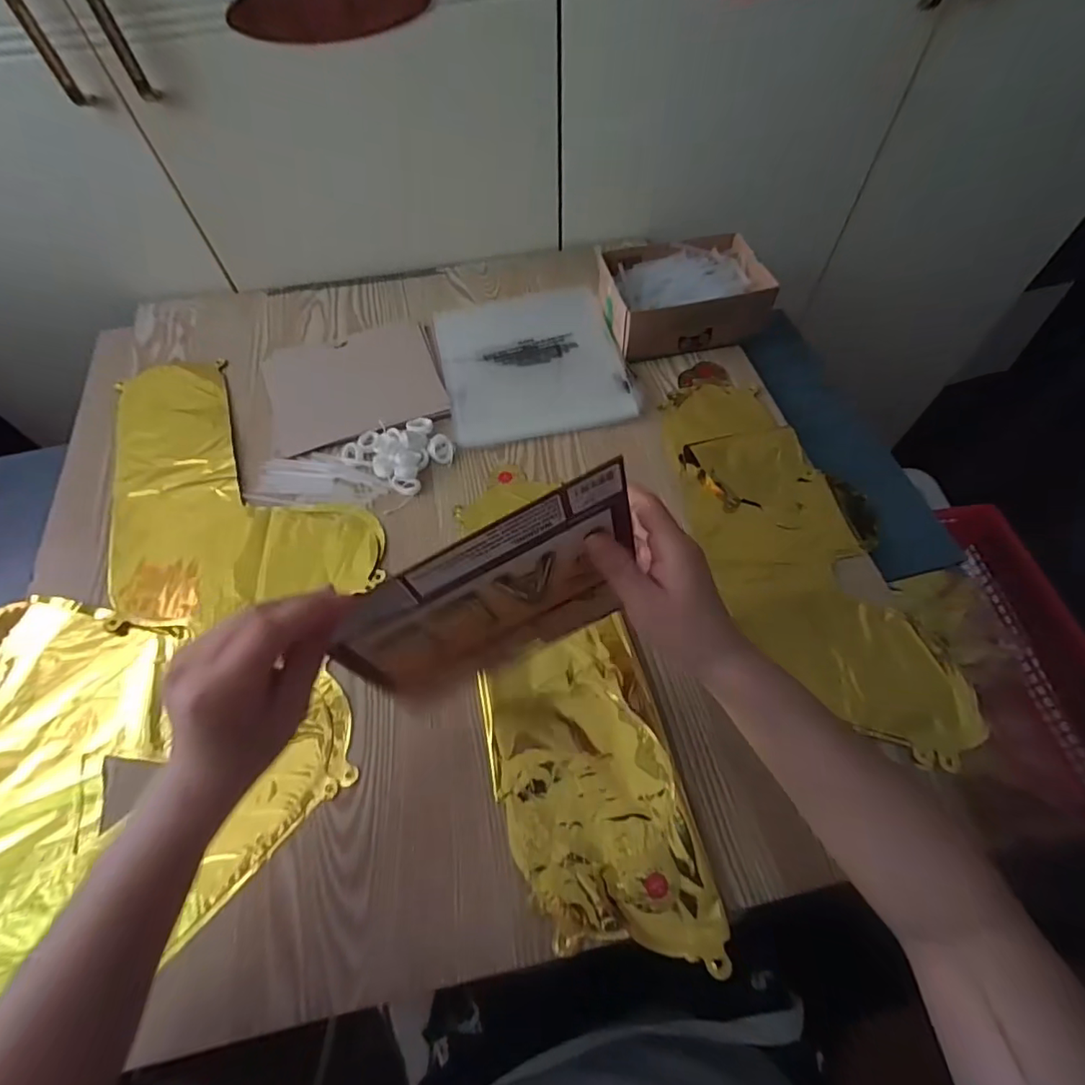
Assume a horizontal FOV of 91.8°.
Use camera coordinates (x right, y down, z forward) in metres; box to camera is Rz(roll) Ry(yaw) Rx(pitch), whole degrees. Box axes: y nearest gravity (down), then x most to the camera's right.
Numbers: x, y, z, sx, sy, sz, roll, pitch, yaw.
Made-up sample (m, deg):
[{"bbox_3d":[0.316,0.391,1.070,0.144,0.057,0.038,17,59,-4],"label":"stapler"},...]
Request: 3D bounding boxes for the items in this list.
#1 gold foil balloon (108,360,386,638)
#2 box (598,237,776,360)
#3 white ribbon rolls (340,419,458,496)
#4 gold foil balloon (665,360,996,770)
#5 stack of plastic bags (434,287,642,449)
[{"bbox_3d":[-0.329,-0.081,0.566,0.248,0.008,0.363,-19,61,-7],"label":"gold foil balloon"},{"bbox_3d":[0.175,-0.305,0.638,0.204,0.060,0.142,-12,60,-3],"label":"box"},{"bbox_3d":[-0.152,-0.107,0.570,0.101,0.021,0.086,36,68,21],"label":"white ribbon rolls"},{"bbox_3d":[0.243,-0.012,0.517,0.166,0.034,0.431,-14,61,-4],"label":"gold foil balloon"},{"bbox_3d":[-0.014,-0.222,0.633,0.206,0.015,0.223,-13,60,-4],"label":"stack of plastic bags"}]

